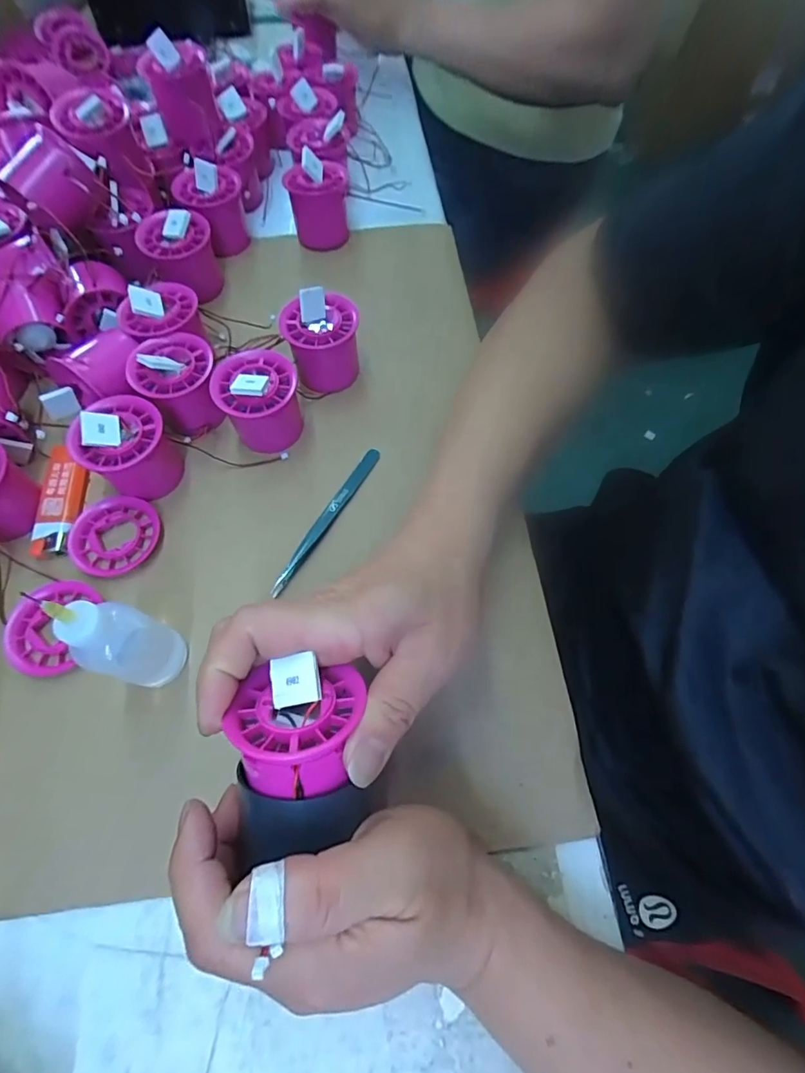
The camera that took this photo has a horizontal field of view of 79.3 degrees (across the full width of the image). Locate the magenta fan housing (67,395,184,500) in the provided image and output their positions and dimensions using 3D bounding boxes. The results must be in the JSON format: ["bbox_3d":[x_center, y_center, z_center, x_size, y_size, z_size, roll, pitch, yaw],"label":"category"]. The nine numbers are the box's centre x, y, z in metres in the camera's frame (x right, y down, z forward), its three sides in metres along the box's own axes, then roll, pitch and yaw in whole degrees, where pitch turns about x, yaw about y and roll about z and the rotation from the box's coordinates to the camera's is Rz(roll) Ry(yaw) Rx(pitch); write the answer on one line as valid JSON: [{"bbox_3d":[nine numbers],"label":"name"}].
[{"bbox_3d":[-0.179,-0.058,0.318,0.053,0.054,0.051,0,65,0],"label":"magenta fan housing"}]

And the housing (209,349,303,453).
[{"bbox_3d":[-0.099,-0.093,0.340,0.054,0.052,0.055,-9,65,-4],"label":"housing"}]

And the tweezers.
[{"bbox_3d":[-0.049,-0.012,0.330,0.010,0.009,0.125,26,68,12],"label":"tweezers"}]

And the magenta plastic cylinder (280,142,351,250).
[{"bbox_3d":[-0.075,-0.297,0.433,0.054,0.057,0.054,-9,65,-4],"label":"magenta plastic cylinder"}]

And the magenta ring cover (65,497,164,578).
[{"bbox_3d":[-0.189,-0.001,0.319,0.051,0.007,0.055,3,65,1],"label":"magenta ring cover"}]

